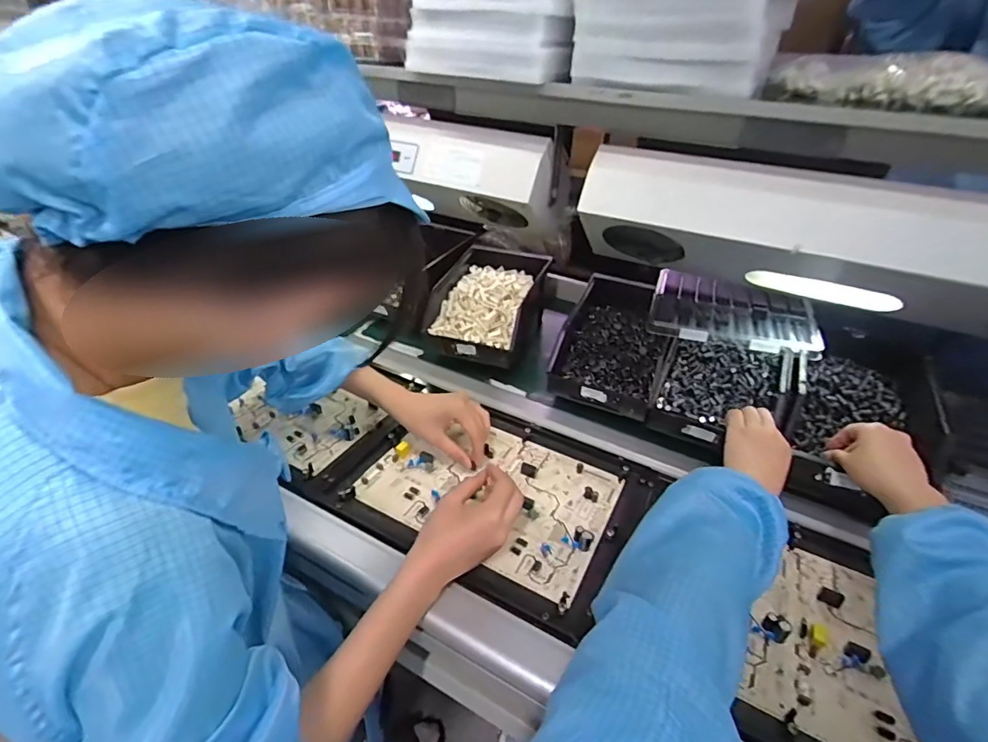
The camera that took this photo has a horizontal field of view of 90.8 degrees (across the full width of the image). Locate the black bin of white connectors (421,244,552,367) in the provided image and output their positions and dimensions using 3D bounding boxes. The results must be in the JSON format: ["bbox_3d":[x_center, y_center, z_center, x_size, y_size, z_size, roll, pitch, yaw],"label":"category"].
[{"bbox_3d":[-0.008,-0.119,0.842,0.168,0.105,0.234,12,35,11],"label":"black bin of white connectors"}]

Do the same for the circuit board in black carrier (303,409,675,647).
[{"bbox_3d":[-0.008,0.142,0.608,0.350,0.019,0.262,20,37,22],"label":"circuit board in black carrier"}]

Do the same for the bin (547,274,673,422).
[{"bbox_3d":[0.188,-0.051,0.755,0.152,0.090,0.254,18,56,15],"label":"bin"}]

